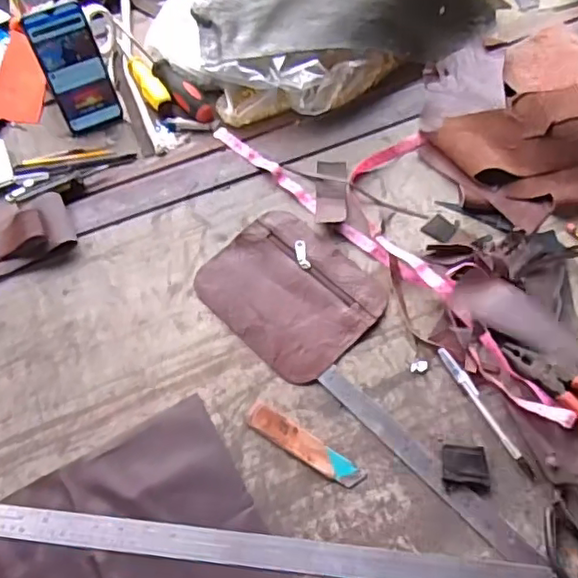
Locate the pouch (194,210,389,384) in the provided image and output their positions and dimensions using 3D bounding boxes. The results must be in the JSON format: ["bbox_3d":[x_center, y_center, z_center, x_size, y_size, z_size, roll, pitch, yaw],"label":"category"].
[{"bbox_3d":[0.000,0.002,0.699,0.152,0.009,0.193,-41,68,-19],"label":"pouch"}]

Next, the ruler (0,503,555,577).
[{"bbox_3d":[-0.071,0.240,0.572,0.611,0.007,0.031,5,62,4],"label":"ruler"}]

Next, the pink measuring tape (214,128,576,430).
[{"bbox_3d":[0.156,-0.088,0.730,0.187,0.023,0.534,-38,67,-18],"label":"pink measuring tape"}]

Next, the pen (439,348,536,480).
[{"bbox_3d":[0.201,0.123,0.622,0.014,0.007,0.150,-26,64,-12],"label":"pen"}]

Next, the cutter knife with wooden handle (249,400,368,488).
[{"bbox_3d":[0.015,0.157,0.614,0.129,0.006,0.026,29,66,16],"label":"cutter knife with wooden handle"}]

